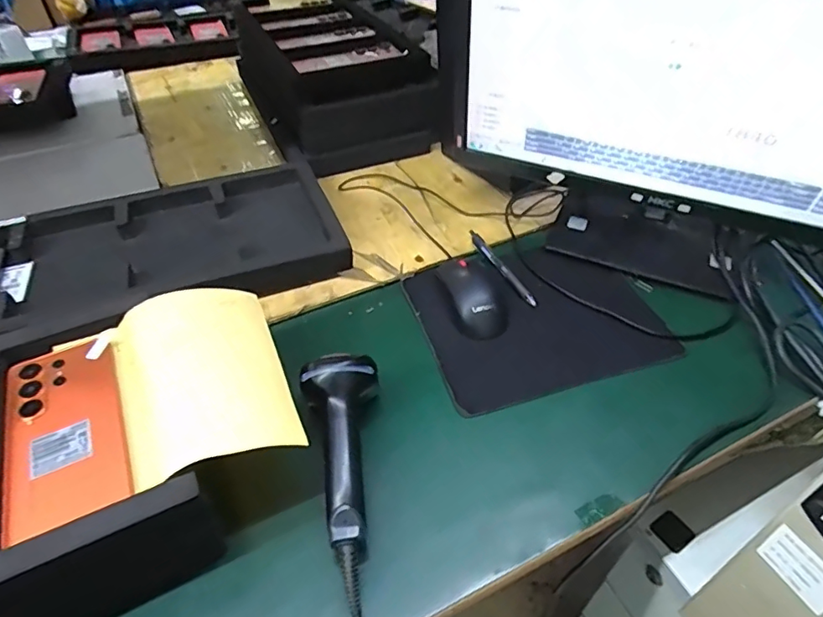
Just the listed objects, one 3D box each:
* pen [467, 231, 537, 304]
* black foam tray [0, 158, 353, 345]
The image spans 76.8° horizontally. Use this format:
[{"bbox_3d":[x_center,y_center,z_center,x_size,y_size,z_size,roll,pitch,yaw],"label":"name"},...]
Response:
[{"bbox_3d":[0.107,-0.051,0.624,0.015,0.010,0.136,-21,49,-19],"label":"pen"},{"bbox_3d":[-0.334,-0.067,0.619,0.482,0.049,0.236,-14,47,-13],"label":"black foam tray"}]

